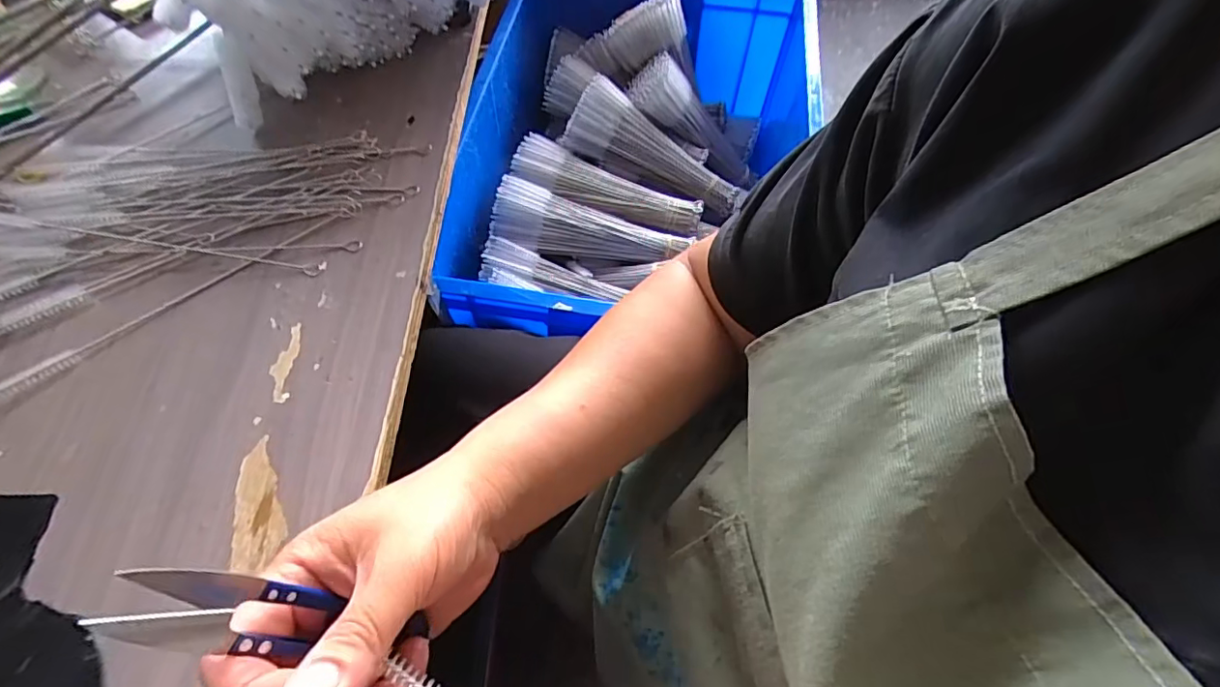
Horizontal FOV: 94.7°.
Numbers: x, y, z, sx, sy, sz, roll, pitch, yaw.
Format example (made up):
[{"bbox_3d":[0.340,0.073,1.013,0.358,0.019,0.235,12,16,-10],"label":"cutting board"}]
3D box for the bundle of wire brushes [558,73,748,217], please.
[{"bbox_3d":[0.065,-0.257,0.766,0.250,0.052,0.087,26,62,-15],"label":"bundle of wire brushes"}]

